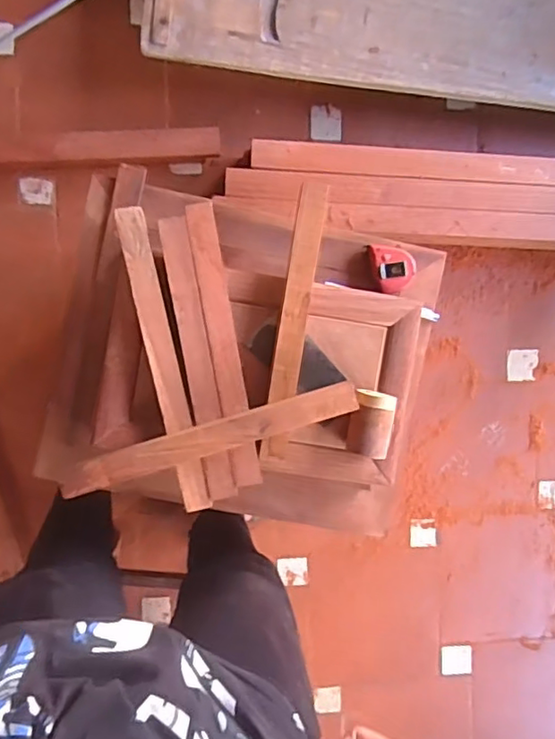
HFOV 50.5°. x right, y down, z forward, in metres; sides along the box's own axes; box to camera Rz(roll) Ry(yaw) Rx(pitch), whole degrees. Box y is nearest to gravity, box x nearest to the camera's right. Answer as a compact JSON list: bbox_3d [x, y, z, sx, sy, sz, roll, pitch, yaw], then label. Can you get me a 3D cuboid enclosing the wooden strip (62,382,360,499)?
[{"bbox_3d":[-0.072,0.076,0.656,0.327,0.022,0.035,-17,94,-3],"label":"wooden strip"}]

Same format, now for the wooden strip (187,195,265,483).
[{"bbox_3d":[-0.063,-0.028,0.685,0.035,0.019,0.328,-10,93,-4],"label":"wooden strip"}]

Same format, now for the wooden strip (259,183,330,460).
[{"bbox_3d":[0.020,-0.056,0.687,0.033,0.019,0.322,9,92,-5],"label":"wooden strip"}]

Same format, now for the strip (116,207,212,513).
[{"bbox_3d":[-0.132,-0.010,0.679,0.035,0.018,0.354,-14,94,-4],"label":"strip"}]

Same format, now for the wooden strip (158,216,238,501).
[{"bbox_3d":[-0.092,-0.010,0.679,0.034,0.015,0.325,-11,94,-4],"label":"wooden strip"}]

